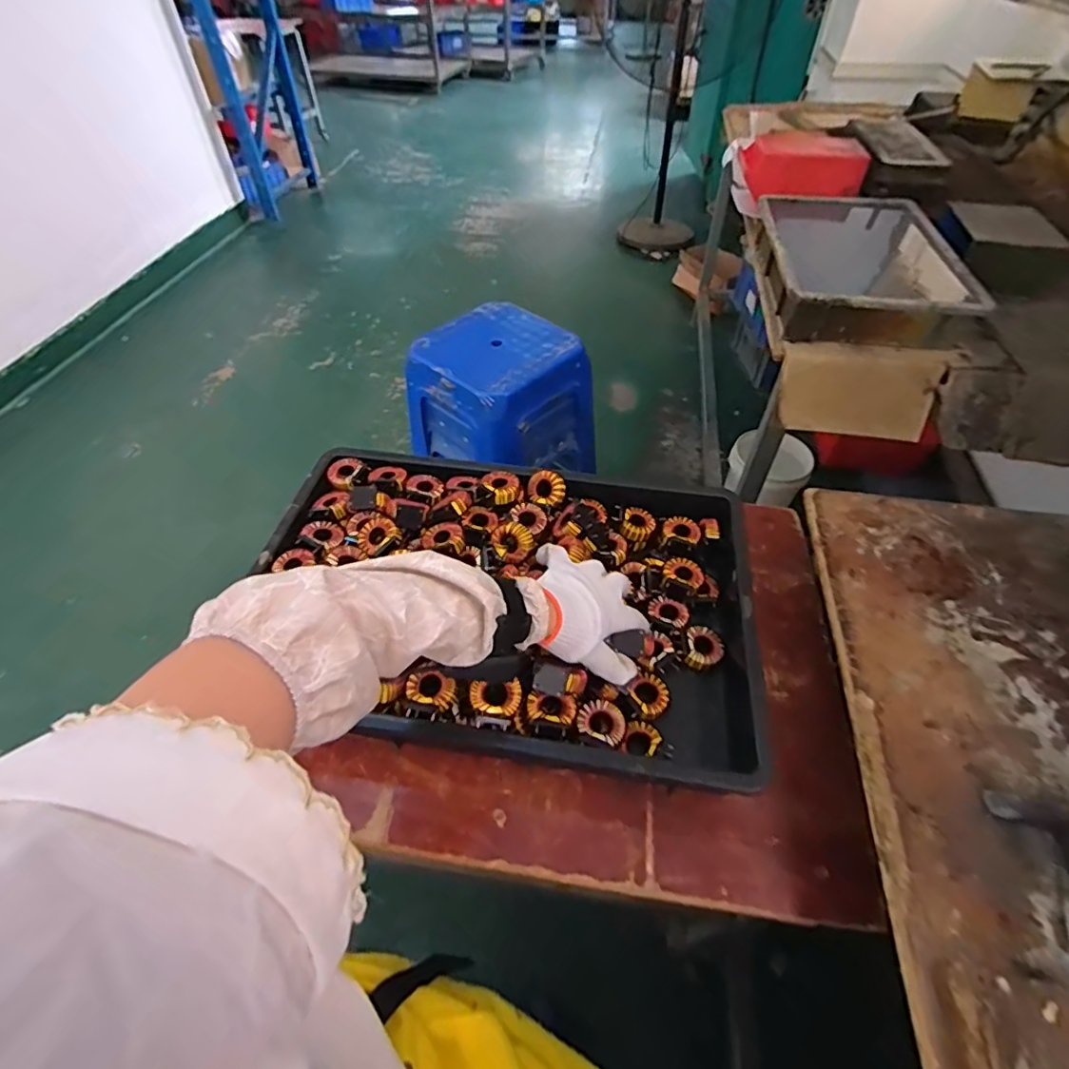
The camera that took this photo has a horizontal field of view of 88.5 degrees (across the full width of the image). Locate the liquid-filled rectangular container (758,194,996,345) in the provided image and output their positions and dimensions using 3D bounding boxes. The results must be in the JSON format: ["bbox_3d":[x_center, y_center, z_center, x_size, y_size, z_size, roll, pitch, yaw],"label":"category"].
[{"bbox_3d":[0.576,-0.484,0.980,0.315,0.080,0.454,6,50,4],"label":"liquid-filled rectangular container"}]

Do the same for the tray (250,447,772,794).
[{"bbox_3d":[-0.036,0.066,0.622,0.537,0.089,0.352,8,51,7],"label":"tray"}]

